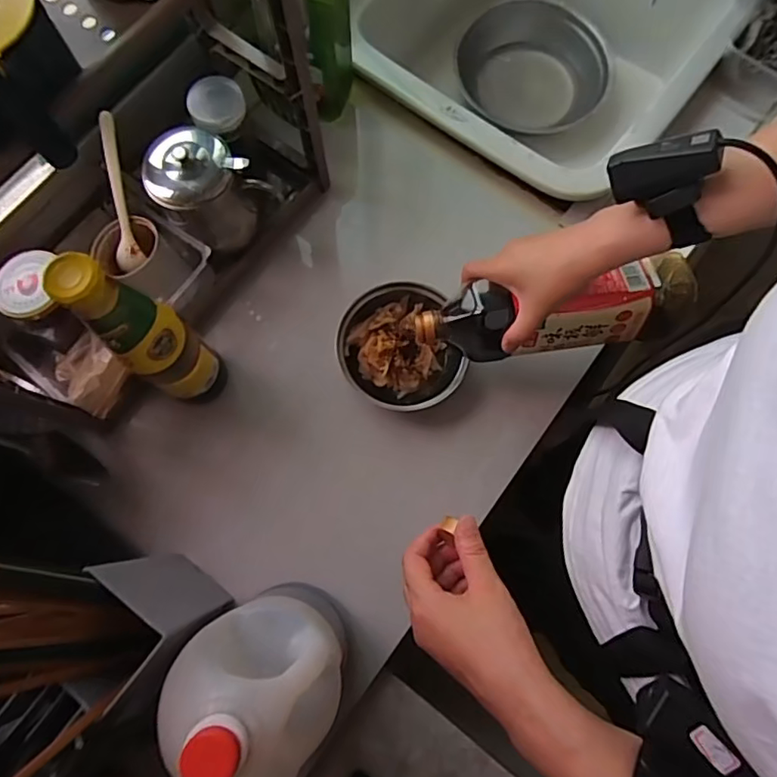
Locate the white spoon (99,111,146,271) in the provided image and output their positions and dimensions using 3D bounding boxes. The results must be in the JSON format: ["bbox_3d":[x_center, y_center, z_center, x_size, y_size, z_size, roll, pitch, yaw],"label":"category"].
[{"bbox_3d":[-0.276,-0.199,0.563,0.027,0.021,0.149,0,115,0],"label":"white spoon"}]

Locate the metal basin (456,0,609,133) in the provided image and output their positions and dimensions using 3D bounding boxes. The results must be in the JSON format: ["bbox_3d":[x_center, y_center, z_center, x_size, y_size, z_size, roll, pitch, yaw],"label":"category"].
[{"bbox_3d":[0.223,-0.497,0.852,0.221,0.068,0.230,0,77,-1],"label":"metal basin"}]

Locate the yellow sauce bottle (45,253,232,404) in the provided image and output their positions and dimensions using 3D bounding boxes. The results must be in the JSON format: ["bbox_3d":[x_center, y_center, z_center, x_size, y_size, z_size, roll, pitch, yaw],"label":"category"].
[{"bbox_3d":[-0.210,-0.044,0.497,0.064,0.260,0.059,0,77,-1],"label":"yellow sauce bottle"}]

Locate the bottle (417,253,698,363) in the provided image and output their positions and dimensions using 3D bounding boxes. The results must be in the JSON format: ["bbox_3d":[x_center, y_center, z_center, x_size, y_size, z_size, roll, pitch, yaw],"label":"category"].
[{"bbox_3d":[0.164,-0.078,0.535,0.269,0.069,0.075,-7,77,2],"label":"bottle"}]

